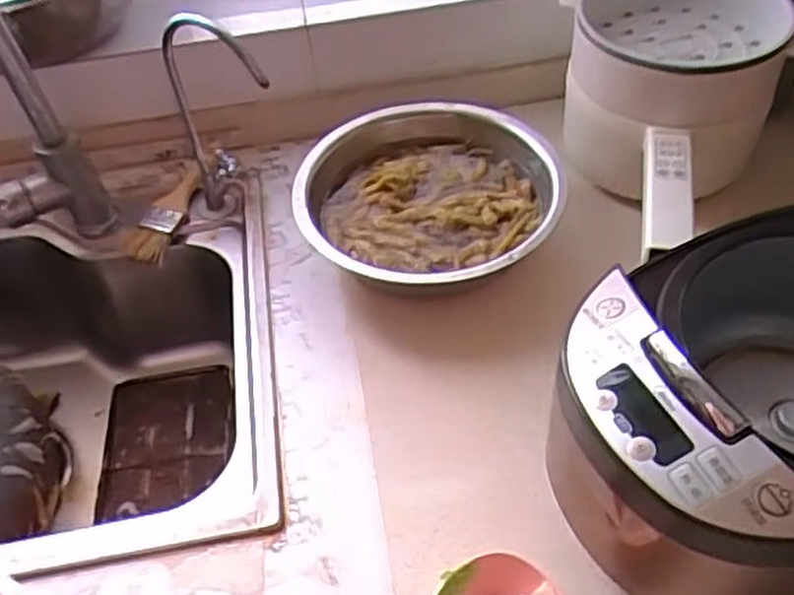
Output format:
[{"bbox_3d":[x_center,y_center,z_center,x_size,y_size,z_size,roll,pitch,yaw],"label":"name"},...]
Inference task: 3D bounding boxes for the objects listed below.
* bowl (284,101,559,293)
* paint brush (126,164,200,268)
[{"bbox_3d":[0.030,-0.099,0.751,0.244,0.077,0.247,-4,48,4],"label":"bowl"},{"bbox_3d":[-0.248,-0.101,0.809,0.042,0.018,0.161,2,49,9],"label":"paint brush"}]

